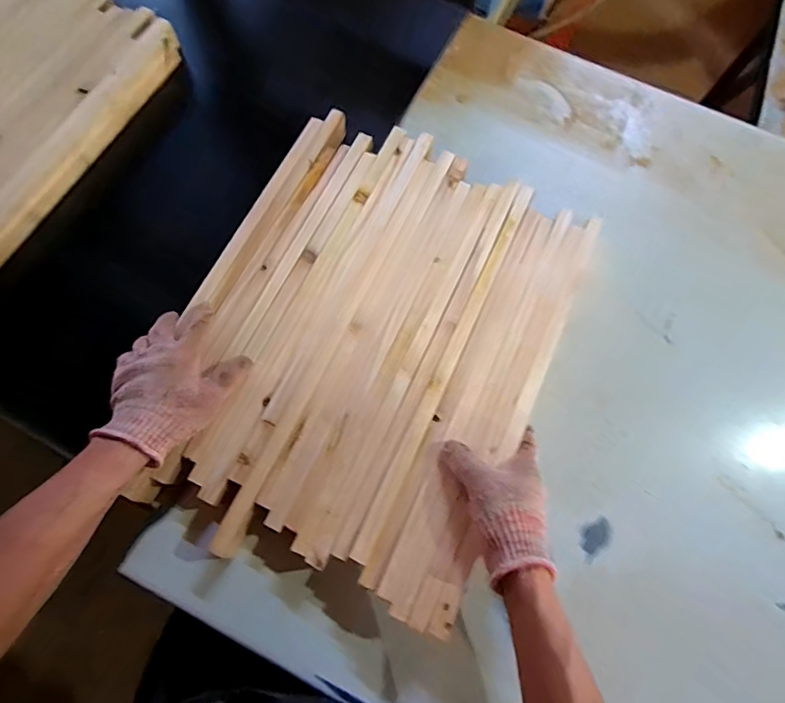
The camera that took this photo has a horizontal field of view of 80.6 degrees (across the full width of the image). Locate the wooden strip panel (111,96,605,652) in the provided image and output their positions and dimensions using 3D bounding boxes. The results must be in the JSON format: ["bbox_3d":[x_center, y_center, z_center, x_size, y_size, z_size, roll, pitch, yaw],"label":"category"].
[{"bbox_3d":[-0.026,-0.032,0.531,0.400,0.052,0.516,23,67,11],"label":"wooden strip panel"}]

